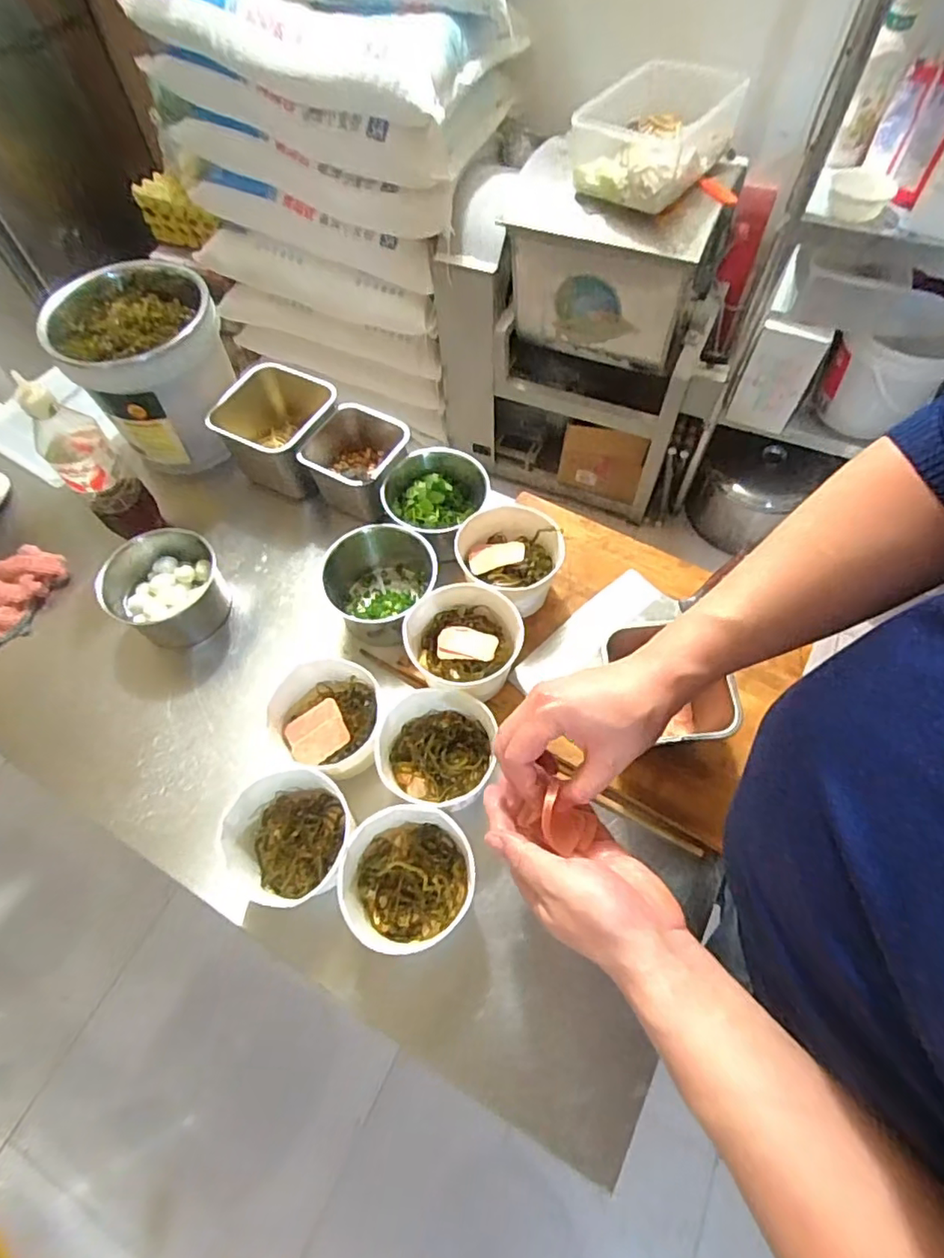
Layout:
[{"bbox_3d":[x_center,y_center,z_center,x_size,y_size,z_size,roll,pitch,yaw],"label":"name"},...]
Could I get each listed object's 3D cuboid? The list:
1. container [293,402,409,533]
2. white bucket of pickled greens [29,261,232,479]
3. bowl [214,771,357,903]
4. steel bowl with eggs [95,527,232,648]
[{"bbox_3d":[-0.147,-0.215,0.787,0.124,0.101,0.122,29,66,17],"label":"container"},{"bbox_3d":[-0.434,-0.356,0.820,0.192,0.193,0.183,-1,61,2],"label":"white bucket of pickled greens"},{"bbox_3d":[-0.175,0.201,0.565,0.124,0.070,0.115,-1,61,2],"label":"bowl"},{"bbox_3d":[-0.374,-0.048,0.719,0.128,0.096,0.112,-25,63,-11],"label":"steel bowl with eggs"}]

